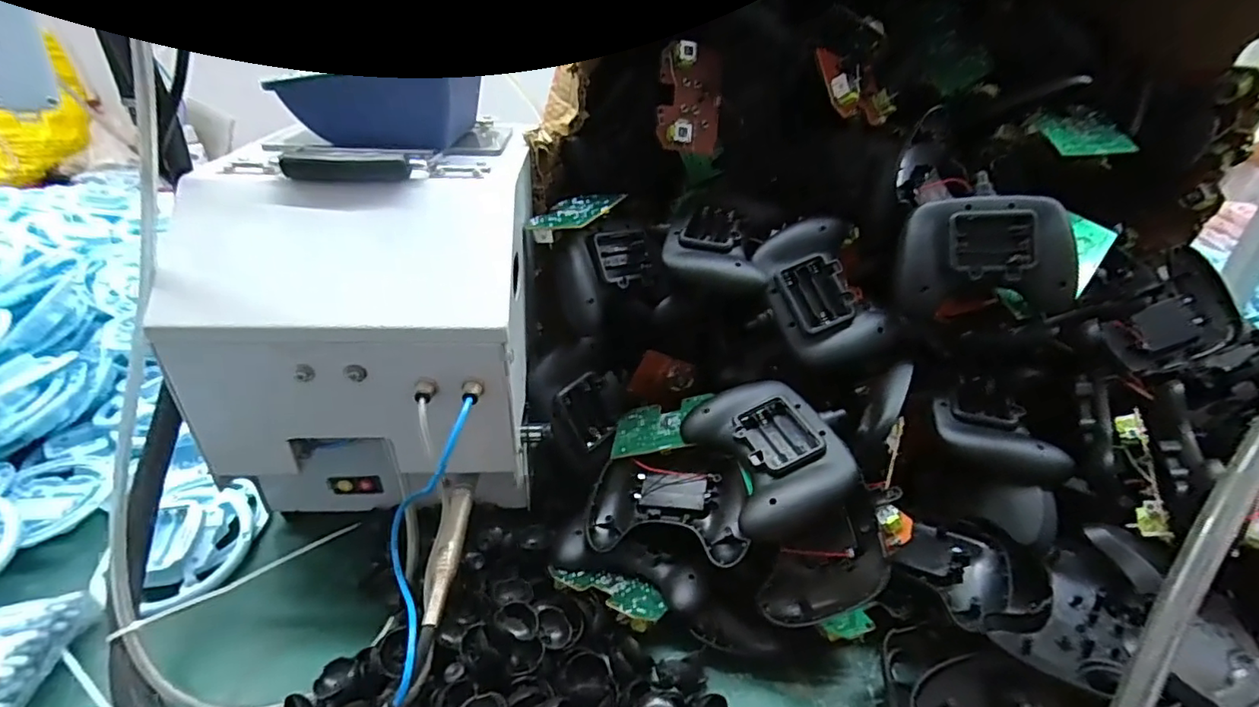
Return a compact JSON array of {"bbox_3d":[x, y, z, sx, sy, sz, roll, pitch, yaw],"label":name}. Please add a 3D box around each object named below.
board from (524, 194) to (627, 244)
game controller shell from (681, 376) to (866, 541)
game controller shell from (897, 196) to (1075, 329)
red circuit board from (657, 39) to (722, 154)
[{"bbox_3d":[-0.043,-0.107,0.452,0.050,0.015,0.084,8,33,23],"label":"board"},{"bbox_3d":[0.097,0.068,0.396,0.085,0.034,0.115,-14,37,-22],"label":"game controller shell"},{"bbox_3d":[0.252,-0.067,0.414,0.111,0.090,0.033,-3,4,8],"label":"game controller shell"},{"bbox_3d":[0.052,-0.220,0.494,0.058,0.088,0.014,-10,7,-12],"label":"red circuit board"}]

